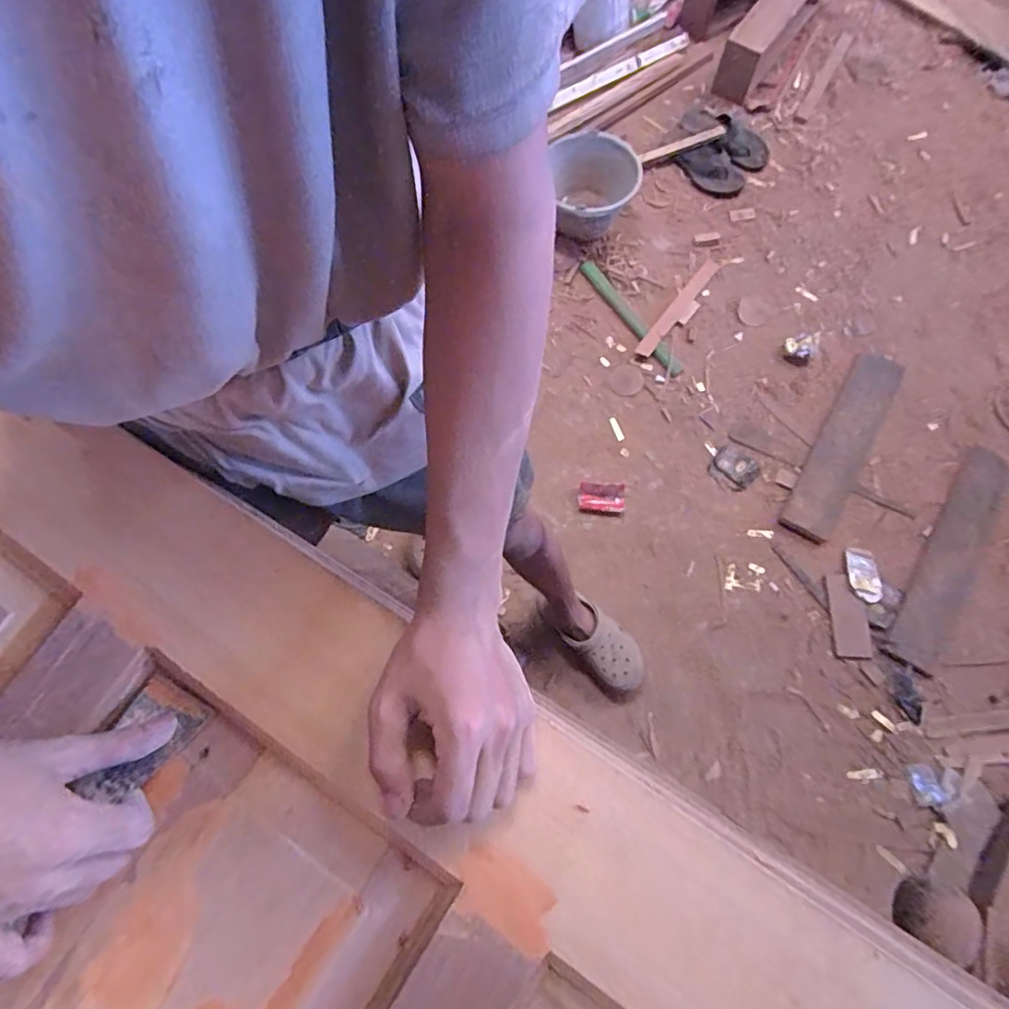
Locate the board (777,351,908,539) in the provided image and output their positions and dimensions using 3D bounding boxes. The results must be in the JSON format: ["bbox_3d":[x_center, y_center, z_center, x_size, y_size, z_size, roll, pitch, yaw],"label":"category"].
[{"bbox_3d":[0.800,-0.153,1.336,0.111,0.018,0.501,28,77,10],"label":"board"}]

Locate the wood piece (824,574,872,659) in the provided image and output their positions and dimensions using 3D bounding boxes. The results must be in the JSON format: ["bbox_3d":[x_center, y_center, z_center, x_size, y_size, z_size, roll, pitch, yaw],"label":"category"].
[{"bbox_3d":[0.774,0.251,1.280,0.075,0.008,0.185,-2,74,1],"label":"wood piece"}]

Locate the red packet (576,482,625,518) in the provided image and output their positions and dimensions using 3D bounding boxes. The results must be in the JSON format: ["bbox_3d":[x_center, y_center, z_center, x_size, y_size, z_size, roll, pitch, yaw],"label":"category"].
[{"bbox_3d":[0.229,-0.011,1.342,0.105,0.025,0.074,4,74,3],"label":"red packet"}]

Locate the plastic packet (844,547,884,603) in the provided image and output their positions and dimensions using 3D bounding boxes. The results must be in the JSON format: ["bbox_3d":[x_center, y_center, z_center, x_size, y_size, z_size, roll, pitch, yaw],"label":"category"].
[{"bbox_3d":[0.800,0.159,1.268,0.066,0.014,0.118,-9,73,-1],"label":"plastic packet"}]

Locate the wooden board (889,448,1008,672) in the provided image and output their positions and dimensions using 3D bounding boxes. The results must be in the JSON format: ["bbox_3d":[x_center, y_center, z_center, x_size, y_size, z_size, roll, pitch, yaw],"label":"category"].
[{"bbox_3d":[1.007,0.115,1.266,0.126,0.019,0.524,30,77,10],"label":"wooden board"}]

